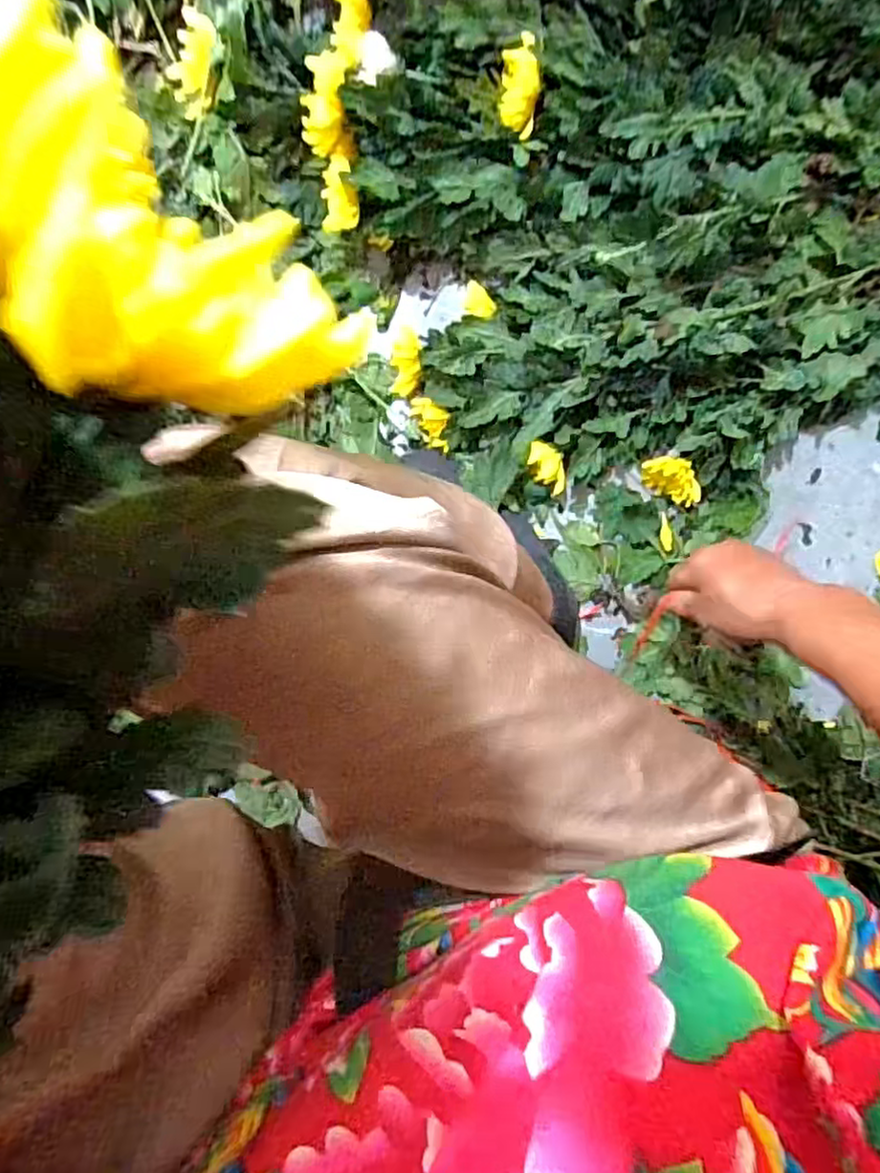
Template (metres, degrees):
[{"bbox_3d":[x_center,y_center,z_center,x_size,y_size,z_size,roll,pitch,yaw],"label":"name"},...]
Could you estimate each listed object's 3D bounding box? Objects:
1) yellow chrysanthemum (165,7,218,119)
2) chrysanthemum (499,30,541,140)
[{"bbox_3d":[-0.230,-0.491,0.639,0.042,0.048,0.079,9,86,-3],"label":"yellow chrysanthemum"},{"bbox_3d":[0.073,-0.455,0.613,0.031,0.041,0.066,3,86,-4],"label":"chrysanthemum"}]

